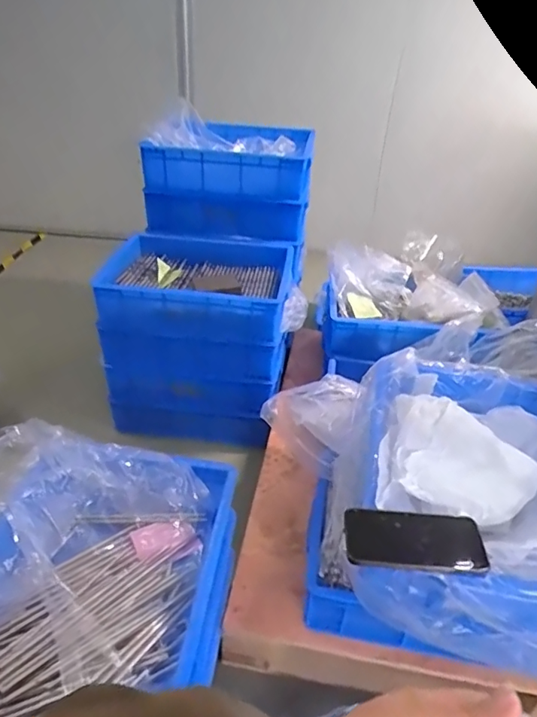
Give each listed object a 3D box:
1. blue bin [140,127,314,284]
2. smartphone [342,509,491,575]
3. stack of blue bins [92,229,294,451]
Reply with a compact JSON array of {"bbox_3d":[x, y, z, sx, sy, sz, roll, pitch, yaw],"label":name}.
[{"bbox_3d":[-0.100,-0.432,1.273,0.391,0.220,0.250,0,34,-4],"label":"blue bin"},{"bbox_3d":[0.174,0.216,0.609,0.166,0.014,0.075,2,34,-1],"label":"smartphone"},{"bbox_3d":[-0.164,-0.046,1.247,0.397,0.409,0.266,4,34,2],"label":"stack of blue bins"}]

